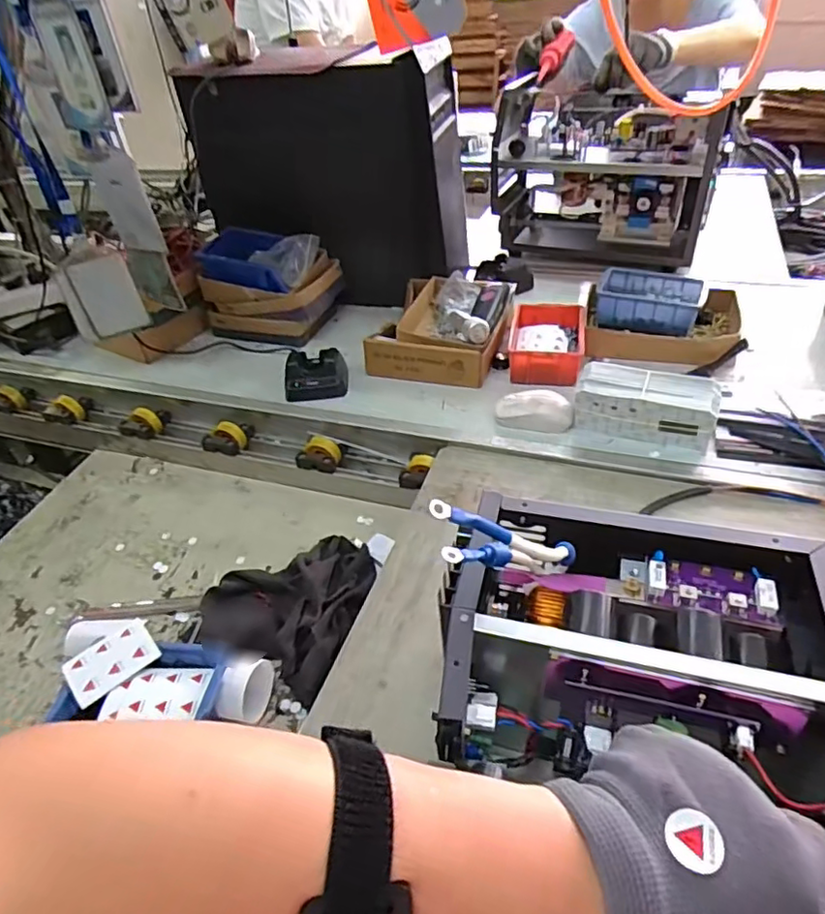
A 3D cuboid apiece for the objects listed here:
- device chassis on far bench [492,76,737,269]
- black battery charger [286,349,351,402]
[{"bbox_3d":[0.351,-0.513,1.096,0.366,0.261,0.239,14,44,22],"label":"device chassis on far bench"},{"bbox_3d":[-0.137,-0.114,0.850,0.088,0.054,0.067,-8,40,-2],"label":"black battery charger"}]

